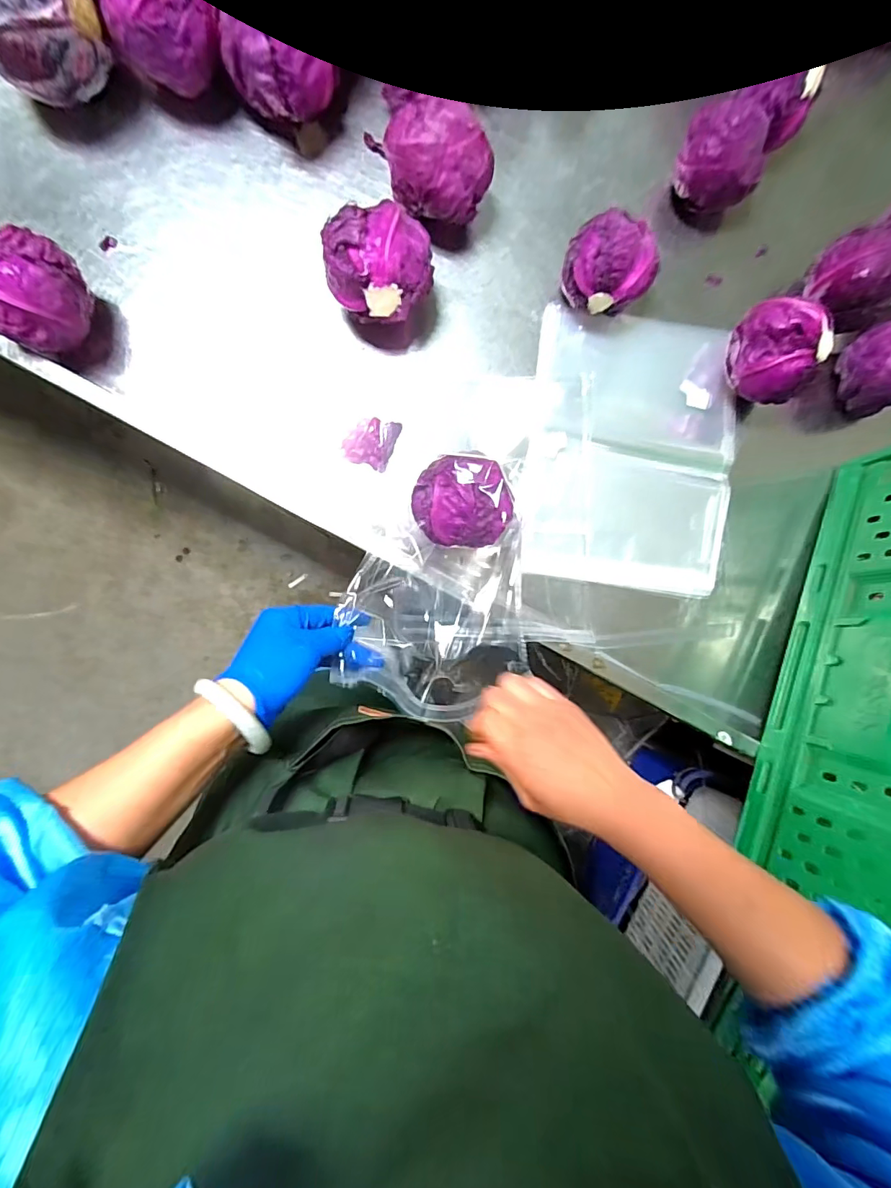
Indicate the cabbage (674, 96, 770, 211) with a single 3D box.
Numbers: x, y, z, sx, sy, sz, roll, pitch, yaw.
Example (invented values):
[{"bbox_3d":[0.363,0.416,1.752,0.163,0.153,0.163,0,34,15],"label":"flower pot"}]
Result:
[{"bbox_3d":[0.322,-0.515,0.588,0.090,0.100,0.089,-13,92,-5],"label":"cabbage"}]

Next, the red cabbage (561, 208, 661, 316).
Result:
[{"bbox_3d":[0.189,-0.380,0.576,0.099,0.094,0.098,0,91,-6],"label":"red cabbage"}]

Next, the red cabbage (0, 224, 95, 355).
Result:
[{"bbox_3d":[-0.414,-0.302,0.502,0.084,0.092,0.104,41,87,-5],"label":"red cabbage"}]

